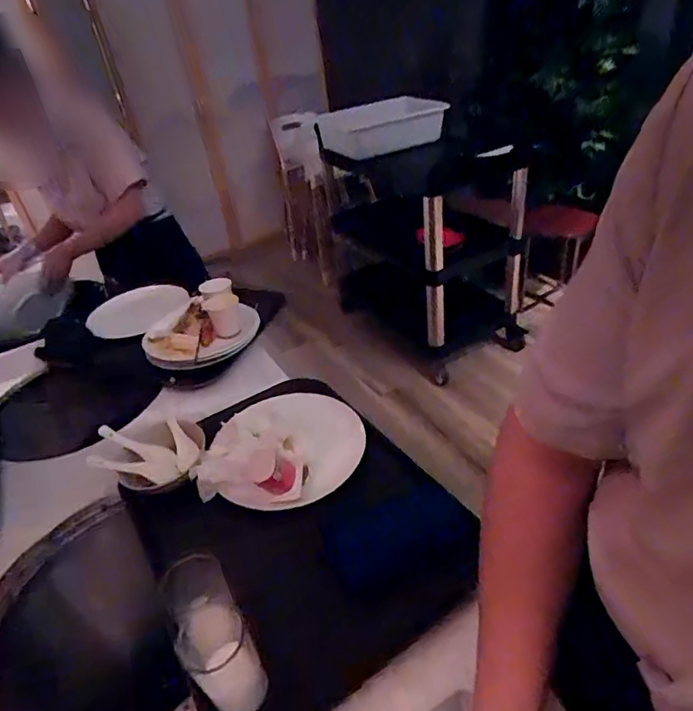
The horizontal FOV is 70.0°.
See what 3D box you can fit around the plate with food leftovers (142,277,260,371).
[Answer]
[{"bbox_3d":[-0.312,-0.069,1.057,0.233,0.070,0.223,-4,37,3],"label":"plate with food leftovers"}]

